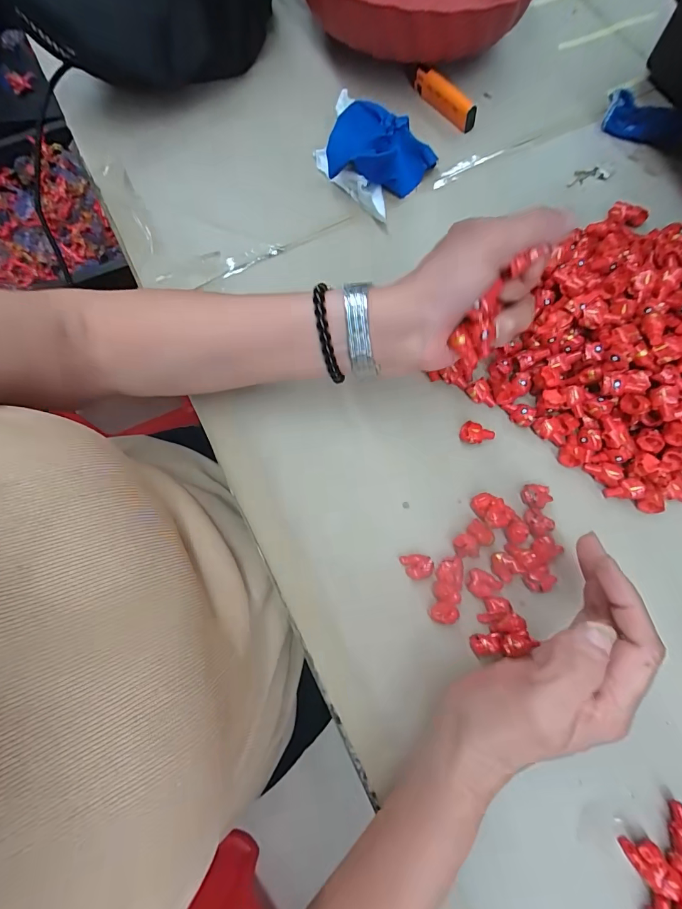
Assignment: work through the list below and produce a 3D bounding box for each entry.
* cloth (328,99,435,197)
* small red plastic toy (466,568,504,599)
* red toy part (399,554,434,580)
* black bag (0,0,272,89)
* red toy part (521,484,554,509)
[{"bbox_3d":[0.039,-0.288,0.368,0.099,0.039,0.083,5,76,2],"label":"cloth"},{"bbox_3d":[0.101,0.094,0.285,0.023,0.012,0.018,35,79,9],"label":"small red plastic toy"},{"bbox_3d":[0.056,0.083,0.291,0.022,0.016,0.017,-9,76,-1],"label":"red toy part"},{"bbox_3d":[-0.180,-0.447,0.385,0.257,0.094,0.131,-37,78,-8],"label":"black bag"},{"bbox_3d":[0.148,0.032,0.298,0.023,0.008,0.018,-2,76,0],"label":"red toy part"}]

